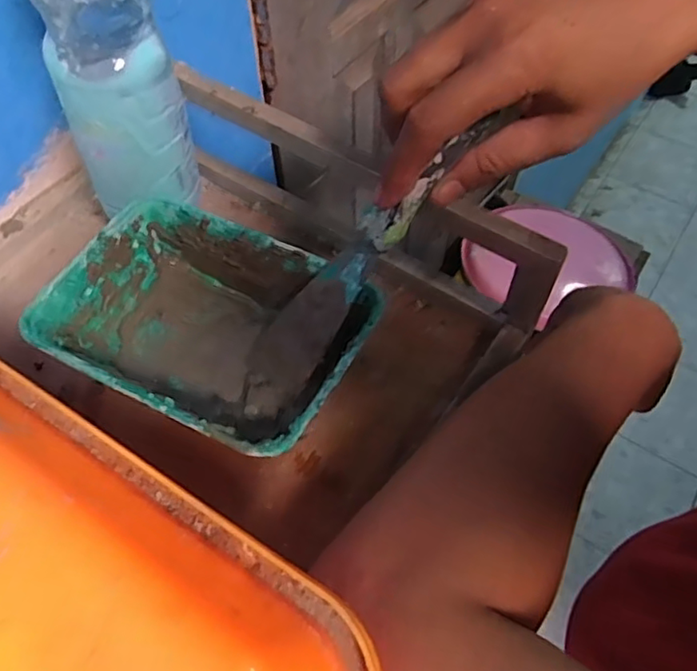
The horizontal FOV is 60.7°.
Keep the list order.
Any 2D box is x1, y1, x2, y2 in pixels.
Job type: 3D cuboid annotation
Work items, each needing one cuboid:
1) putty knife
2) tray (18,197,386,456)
[{"bbox_3d":[0.009,-0.040,0.303,0.180,0.021,0.051,-48,61,21],"label":"putty knife"},{"bbox_3d":[-0.076,-0.004,0.327,0.166,0.044,0.113,24,61,15],"label":"tray"}]

